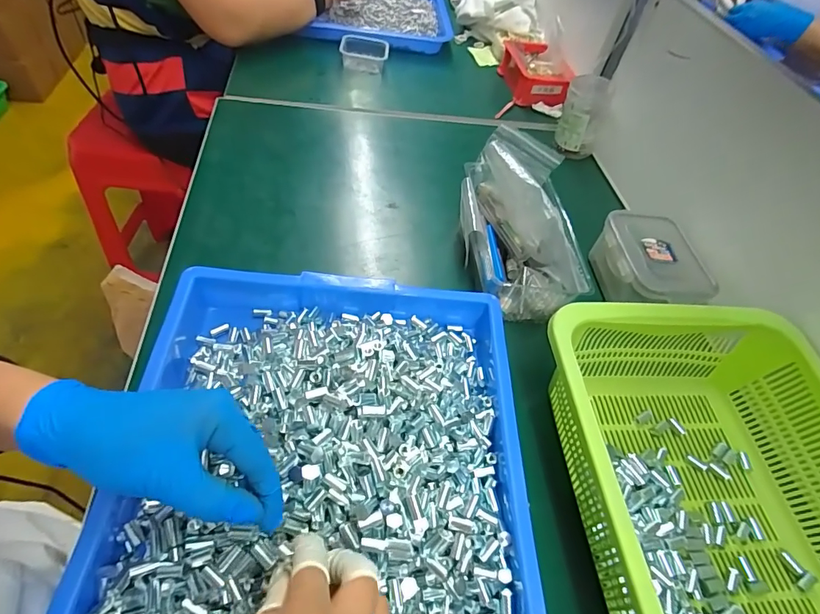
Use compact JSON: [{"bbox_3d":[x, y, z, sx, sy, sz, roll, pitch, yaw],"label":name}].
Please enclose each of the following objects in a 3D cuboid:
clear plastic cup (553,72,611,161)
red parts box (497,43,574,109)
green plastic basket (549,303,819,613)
[{"bbox_3d":[0.262,-0.287,0.663,0.064,0.094,0.073,23,53,8],"label":"clear plastic cup"},{"bbox_3d":[0.217,-0.420,0.784,0.085,0.066,0.152,0,53,-9],"label":"red parts box"},{"bbox_3d":[0.240,0.151,0.323,0.245,0.111,0.316,-2,54,-11],"label":"green plastic basket"}]

